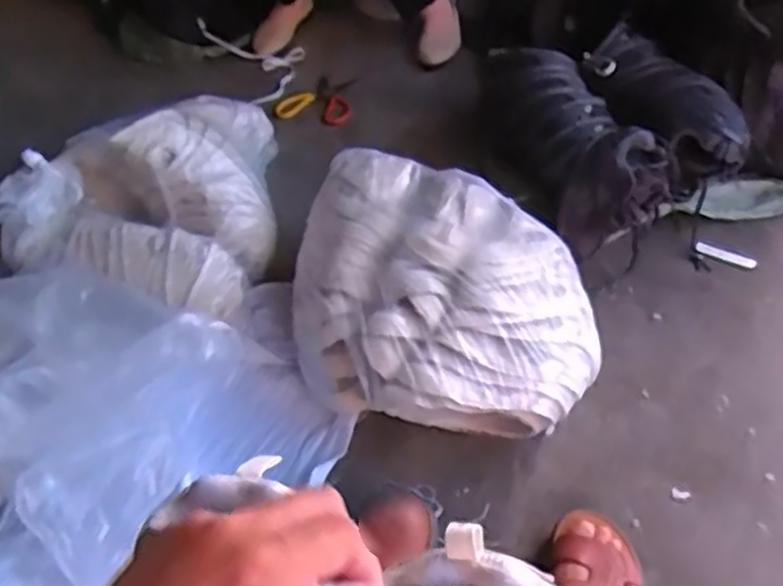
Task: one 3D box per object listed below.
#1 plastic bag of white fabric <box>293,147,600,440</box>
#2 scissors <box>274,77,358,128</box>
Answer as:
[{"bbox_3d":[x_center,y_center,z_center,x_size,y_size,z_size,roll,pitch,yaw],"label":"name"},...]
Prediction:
[{"bbox_3d":[0.065,-0.008,1.040,0.396,0.137,0.384,3,48,11],"label":"plastic bag of white fabric"},{"bbox_3d":[-0.143,-0.389,1.522,0.140,0.033,0.133,8,51,13],"label":"scissors"}]

